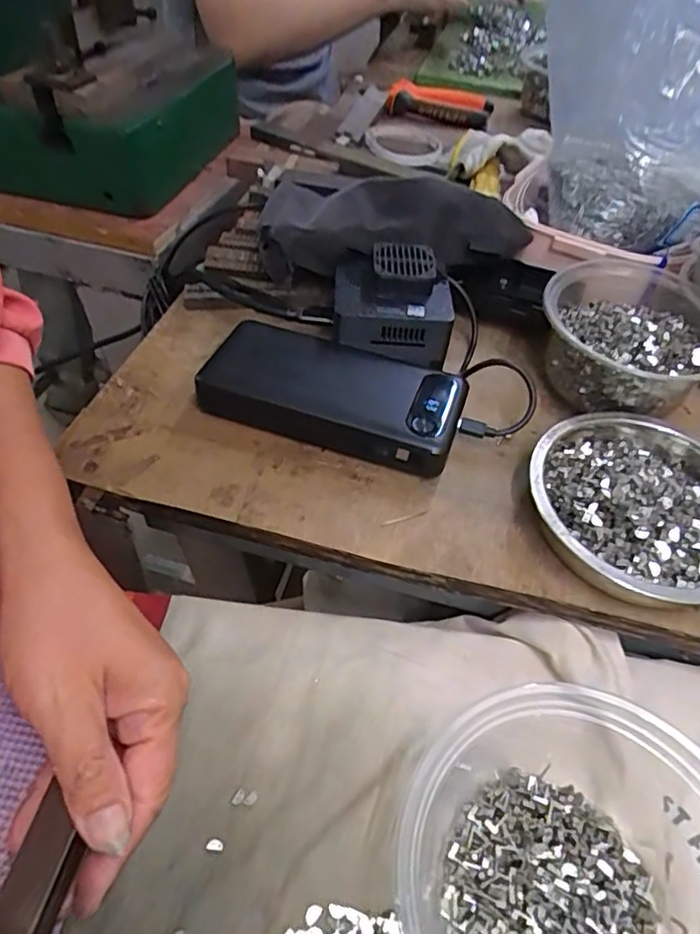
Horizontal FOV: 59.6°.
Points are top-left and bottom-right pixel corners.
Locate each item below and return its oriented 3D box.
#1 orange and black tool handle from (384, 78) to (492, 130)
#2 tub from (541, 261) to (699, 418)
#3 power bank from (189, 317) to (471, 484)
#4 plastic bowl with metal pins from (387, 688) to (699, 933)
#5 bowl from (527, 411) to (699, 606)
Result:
[{"bbox_3d":[0.106,-0.431,0.731,0.134,0.034,0.055,29,56,18],"label":"orange and black tool handle"},{"bbox_3d":[0.174,-0.079,0.394,0.105,0.054,0.112,2,49,-3],"label":"tub"},{"bbox_3d":[-0.009,-0.046,0.378,0.152,0.025,0.073,17,50,10],"label":"power bank"},{"bbox_3d":[0.093,0.160,0.227,0.143,0.055,0.139,2,52,-3],"label":"plastic bowl with metal pins"},{"bbox_3d":[0.160,0.020,0.331,0.123,0.033,0.120,2,49,-3],"label":"bowl"}]

